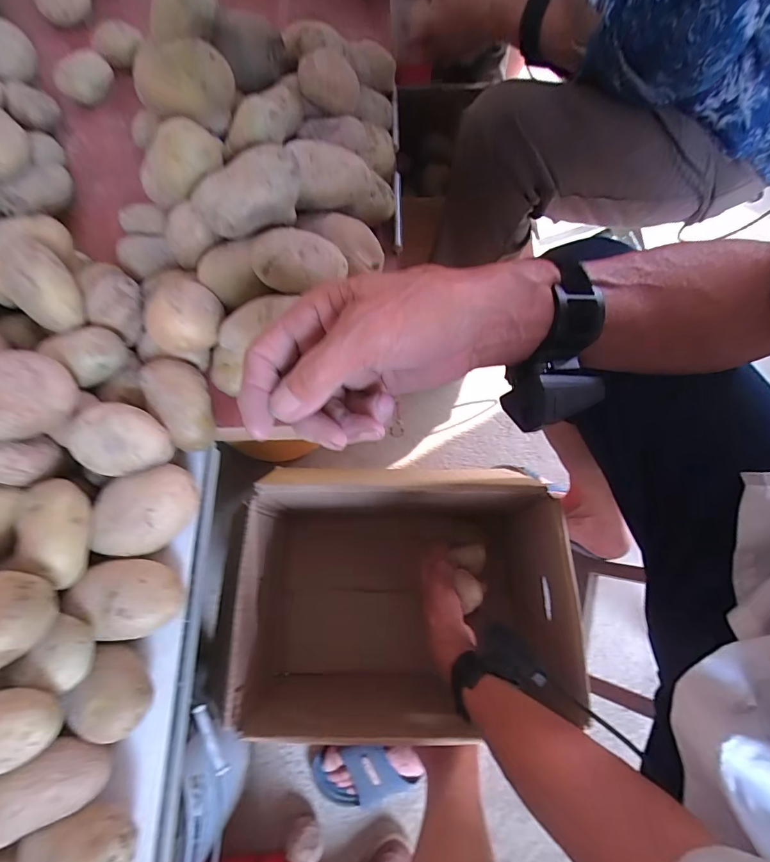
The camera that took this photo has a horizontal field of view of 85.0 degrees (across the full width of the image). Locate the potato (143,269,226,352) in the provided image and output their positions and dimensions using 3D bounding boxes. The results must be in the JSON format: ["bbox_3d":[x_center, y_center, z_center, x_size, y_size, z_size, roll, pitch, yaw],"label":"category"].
[{"bbox_3d":[-0.167,-0.095,0.352,0.060,0.063,0.046,-33,73,-10],"label":"potato"}]

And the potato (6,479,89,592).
[{"bbox_3d":[-0.244,0.075,0.314,0.035,0.035,0.075,-11,71,-2],"label":"potato"}]

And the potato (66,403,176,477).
[{"bbox_3d":[-0.211,0.006,0.334,0.062,0.037,0.050,-26,72,-8],"label":"potato"}]

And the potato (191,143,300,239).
[{"bbox_3d":[-0.111,-0.194,0.342,0.085,0.040,0.039,-18,72,-5],"label":"potato"}]

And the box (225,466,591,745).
[{"bbox_3d":[0.024,0.231,0.613,0.412,0.232,0.306,-3,71,0],"label":"box"}]

